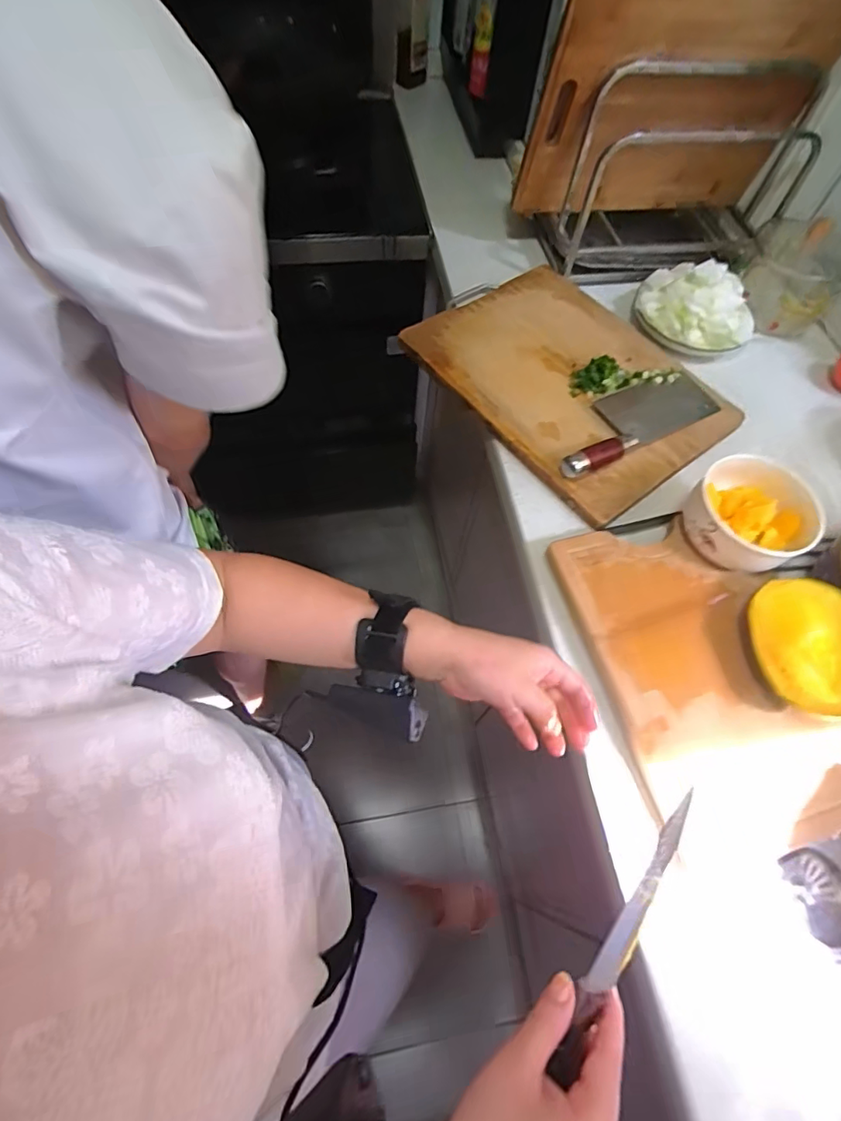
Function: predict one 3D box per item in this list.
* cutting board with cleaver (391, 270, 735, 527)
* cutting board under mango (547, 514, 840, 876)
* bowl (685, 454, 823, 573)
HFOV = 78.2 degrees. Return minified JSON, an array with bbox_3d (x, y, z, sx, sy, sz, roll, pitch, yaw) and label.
[{"bbox_3d":[0.209,-0.262,0.721,0.312,0.040,0.404,-35,69,-20],"label":"cutting board with cleaver"},{"bbox_3d":[0.298,0.109,0.531,0.239,0.033,0.331,-13,64,-10],"label":"cutting board under mango"},{"bbox_3d":[0.356,-0.042,0.568,0.112,0.081,0.123,2,62,-3],"label":"bowl"}]

